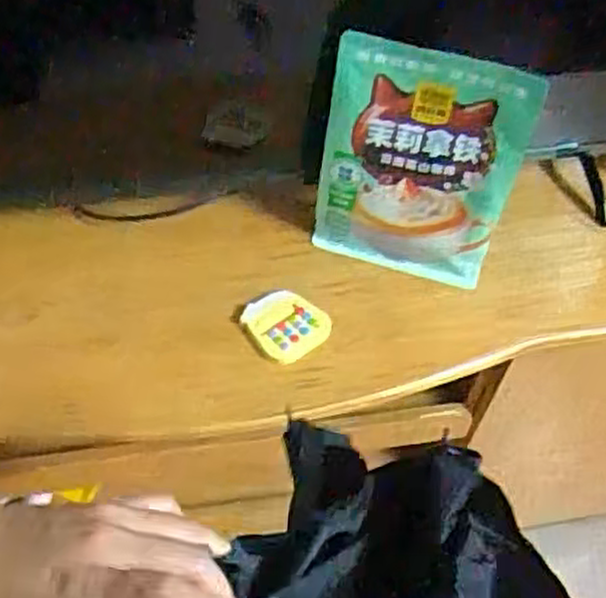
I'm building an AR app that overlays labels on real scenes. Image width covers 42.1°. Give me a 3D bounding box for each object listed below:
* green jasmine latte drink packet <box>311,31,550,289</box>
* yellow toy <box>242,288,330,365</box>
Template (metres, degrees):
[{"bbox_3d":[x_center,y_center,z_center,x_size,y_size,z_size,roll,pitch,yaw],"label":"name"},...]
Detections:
[{"bbox_3d":[0.115,-0.131,0.810,0.194,0.252,0.047,16,52,8],"label":"green jasmine latte drink packet"},{"bbox_3d":[-0.019,0.026,0.822,0.071,0.017,0.082,-30,60,-25],"label":"yellow toy"}]

